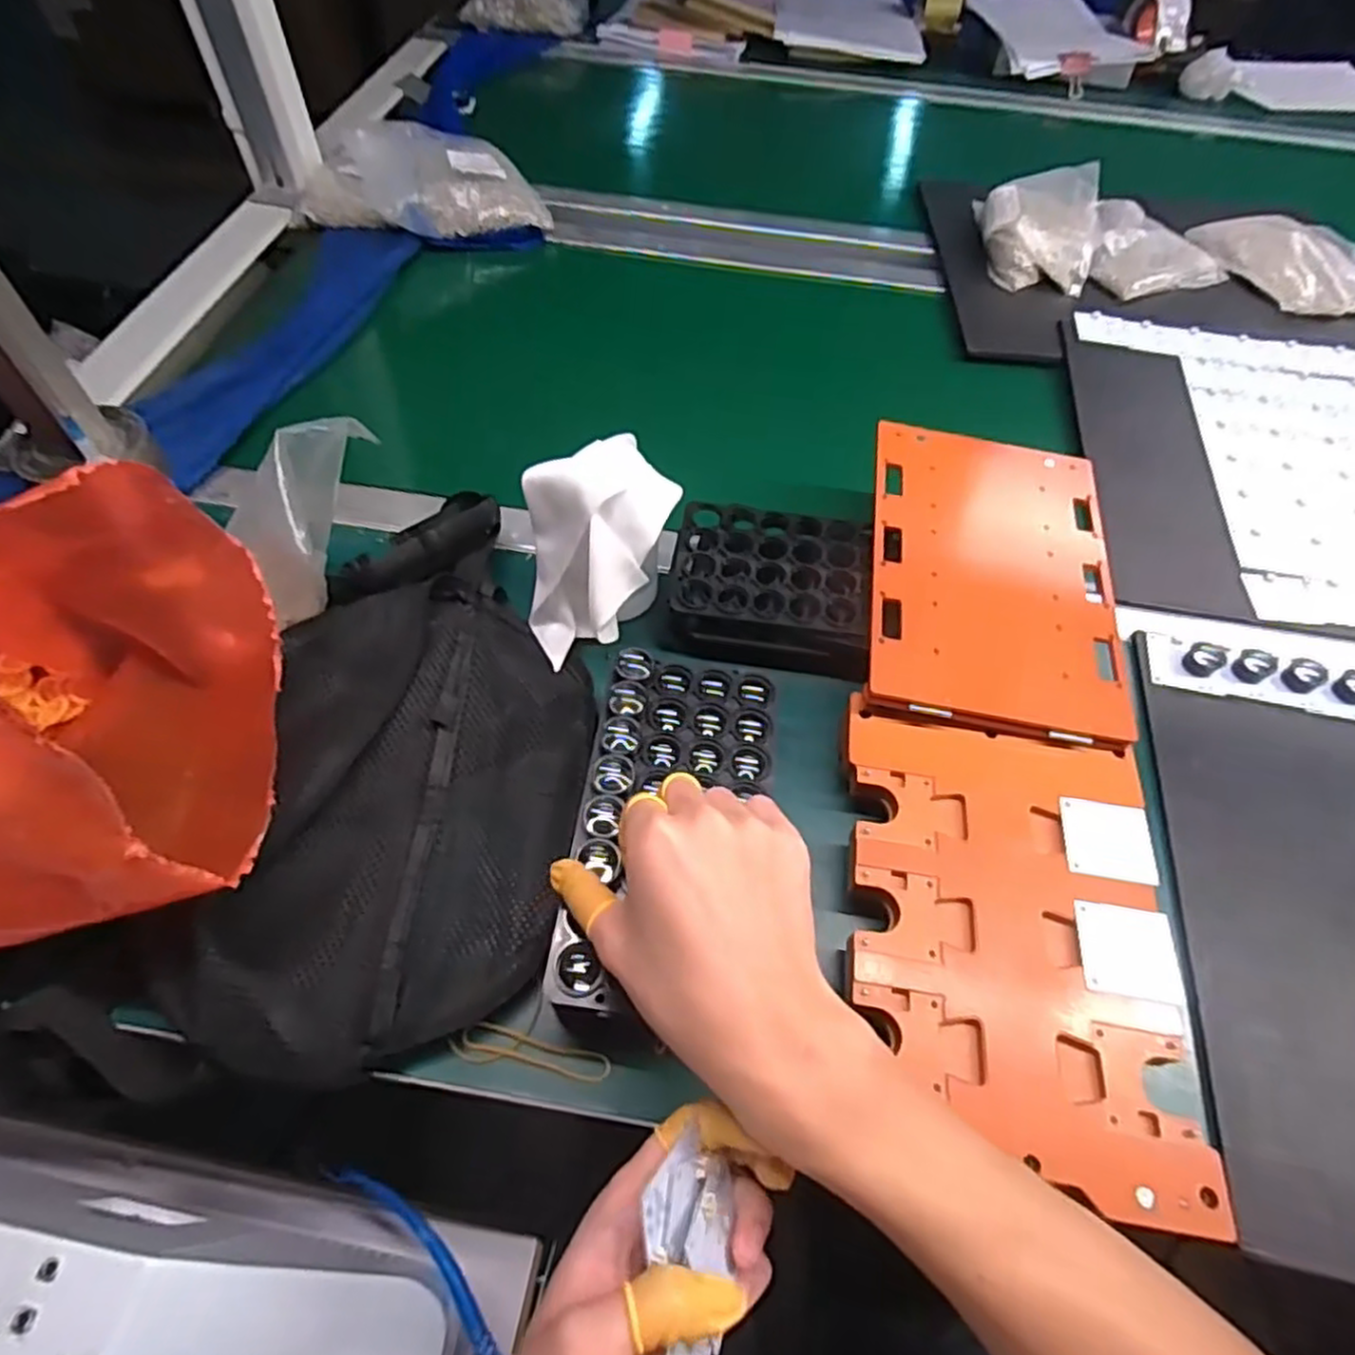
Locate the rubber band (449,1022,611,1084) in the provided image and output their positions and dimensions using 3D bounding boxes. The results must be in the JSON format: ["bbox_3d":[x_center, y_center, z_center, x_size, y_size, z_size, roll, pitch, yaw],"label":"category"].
[{"bbox_3d":[-0.073,0.188,0.369,0.080,0.010,0.018,11,57,3],"label":"rubber band"}]

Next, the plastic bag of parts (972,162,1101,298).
[{"bbox_3d":[0.390,-0.488,0.792,0.116,0.053,0.167,10,57,3],"label":"plastic bag of parts"}]

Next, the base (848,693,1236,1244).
[{"bbox_3d":[0.173,0.135,0.393,0.166,0.031,0.229,10,57,3],"label":"base"}]

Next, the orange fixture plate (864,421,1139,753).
[{"bbox_3d":[0.210,-0.073,0.491,0.161,0.010,0.234,11,61,0],"label":"orange fixture plate"}]

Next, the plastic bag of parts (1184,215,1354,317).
[{"bbox_3d":[0.676,-0.457,0.804,0.168,0.027,0.175,-12,59,-11],"label":"plastic bag of parts"}]

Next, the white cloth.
[{"bbox_3d":[-0.048,-0.080,0.472,0.098,0.106,0.098,-6,58,-7],"label":"white cloth"}]

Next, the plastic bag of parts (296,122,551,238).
[{"bbox_3d":[-0.285,-0.545,0.811,0.235,0.067,0.202,-16,60,-14],"label":"plastic bag of parts"}]

